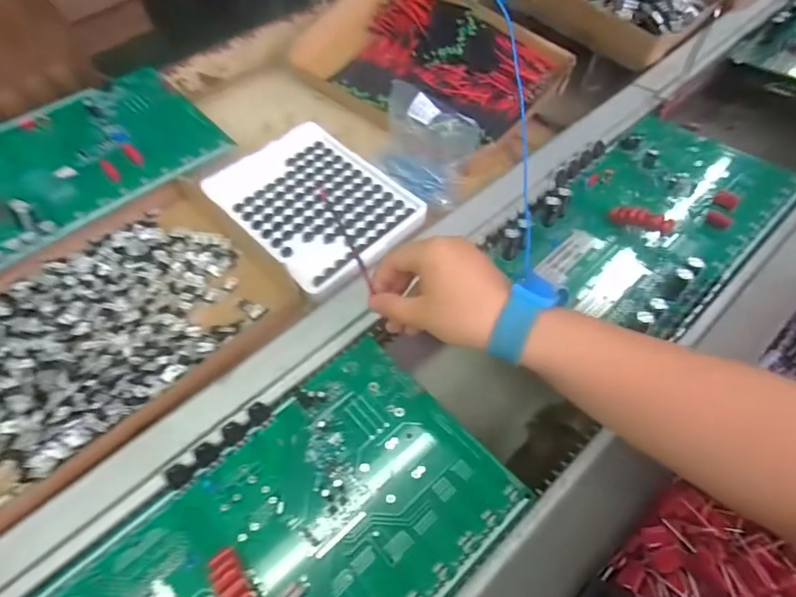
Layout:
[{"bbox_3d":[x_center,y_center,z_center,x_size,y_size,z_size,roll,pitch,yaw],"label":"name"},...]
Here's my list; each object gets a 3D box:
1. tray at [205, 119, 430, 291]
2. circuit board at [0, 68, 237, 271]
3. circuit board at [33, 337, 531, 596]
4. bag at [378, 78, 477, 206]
[{"bbox_3d":[-0.089,-0.105,0.489,0.154,0.018,0.206,-39,65,-22],"label":"tray"},{"bbox_3d":[-0.376,-0.131,0.475,0.183,0.064,0.350,39,65,23],"label":"circuit board"},{"bbox_3d":[-0.101,0.186,0.301,0.351,0.020,0.182,-37,64,-21],"label":"circuit board"},{"bbox_3d":[0.029,-0.164,0.479,0.104,0.092,0.100,0,53,7],"label":"bag"}]

